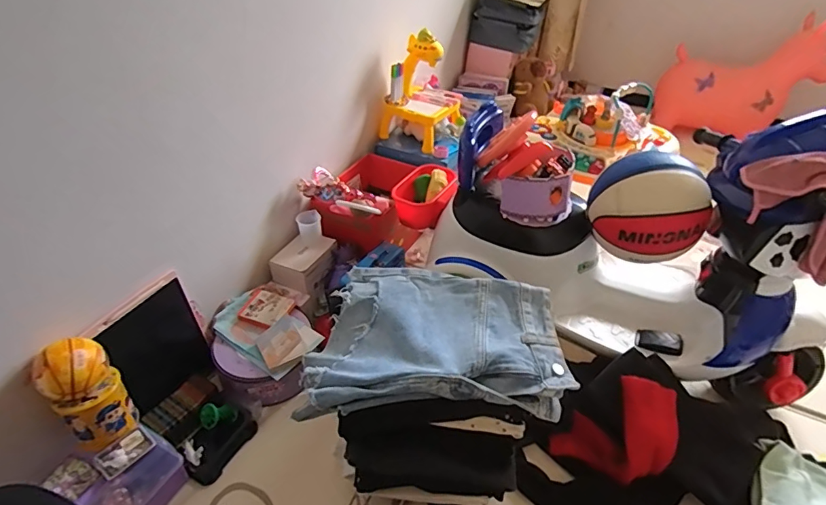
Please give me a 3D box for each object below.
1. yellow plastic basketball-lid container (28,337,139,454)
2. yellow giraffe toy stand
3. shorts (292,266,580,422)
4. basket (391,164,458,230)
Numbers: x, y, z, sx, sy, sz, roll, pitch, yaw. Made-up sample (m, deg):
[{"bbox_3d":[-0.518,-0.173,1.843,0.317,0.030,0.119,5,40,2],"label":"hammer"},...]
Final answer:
[{"bbox_3d":[-0.500,0.216,0.710,0.076,0.173,0.090,29,47,29],"label":"yellow plastic basketball-lid container"},{"bbox_3d":[0.027,-0.466,1.301,0.186,0.280,0.178,18,42,20],"label":"yellow giraffe toy stand"},{"bbox_3d":[0.036,0.125,0.674,0.346,0.058,0.245,4,39,3],"label":"shorts"},{"bbox_3d":[0.032,-0.136,1.114,0.139,0.095,0.155,7,40,7],"label":"basket"}]

